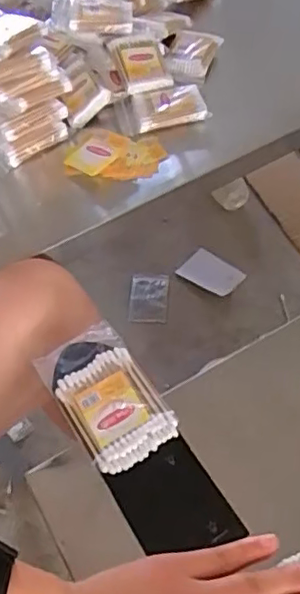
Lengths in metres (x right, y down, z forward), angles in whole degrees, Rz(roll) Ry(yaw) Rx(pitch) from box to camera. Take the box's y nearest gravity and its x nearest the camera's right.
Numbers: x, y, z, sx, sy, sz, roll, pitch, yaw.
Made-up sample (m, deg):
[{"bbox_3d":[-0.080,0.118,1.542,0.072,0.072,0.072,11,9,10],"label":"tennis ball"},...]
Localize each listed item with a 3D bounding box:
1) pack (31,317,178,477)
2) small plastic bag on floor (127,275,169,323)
[{"bbox_3d":[-0.031,0.069,0.420,0.063,0.010,0.107,-29,57,-15],"label":"pack"},{"bbox_3d":[-0.002,0.004,1.068,0.068,0.008,0.097,4,59,1],"label":"small plastic bag on floor"}]

